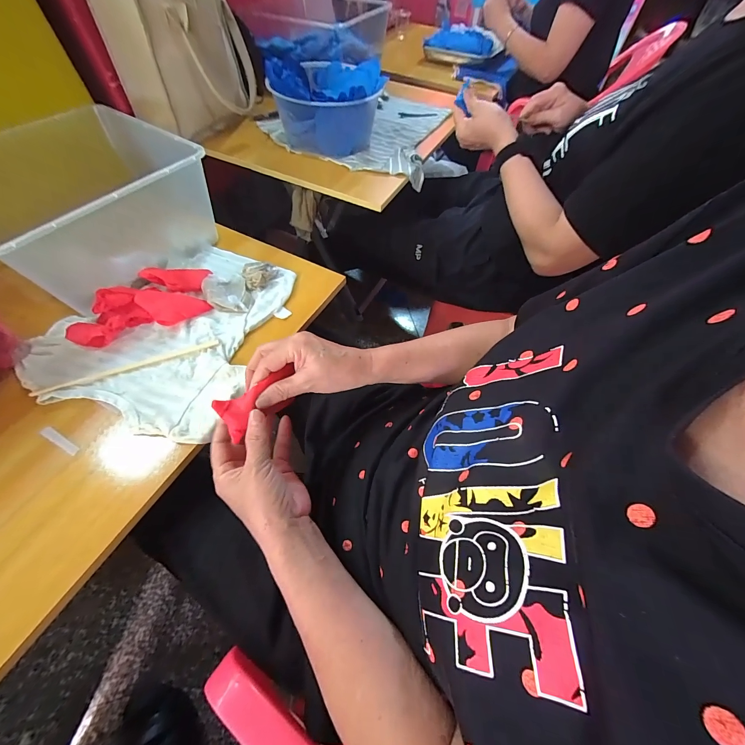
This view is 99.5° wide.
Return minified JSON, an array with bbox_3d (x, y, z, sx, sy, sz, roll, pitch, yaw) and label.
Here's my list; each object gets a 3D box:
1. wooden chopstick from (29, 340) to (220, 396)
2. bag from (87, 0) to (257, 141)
[{"bbox_3d":[-0.323,-0.007,0.422,0.225,0.007,0.011,-18,60,-14],"label":"wooden chopstick"},{"bbox_3d":[-0.367,-0.623,0.623,0.216,0.195,0.209,21,59,10],"label":"bag"}]

